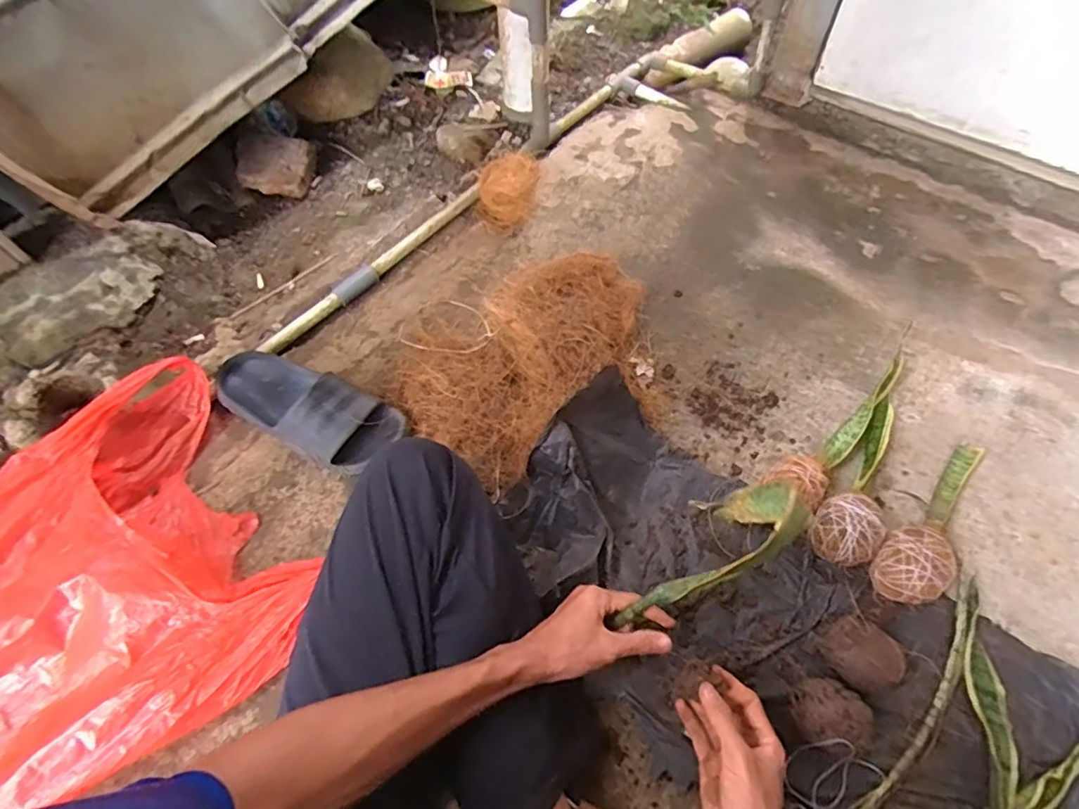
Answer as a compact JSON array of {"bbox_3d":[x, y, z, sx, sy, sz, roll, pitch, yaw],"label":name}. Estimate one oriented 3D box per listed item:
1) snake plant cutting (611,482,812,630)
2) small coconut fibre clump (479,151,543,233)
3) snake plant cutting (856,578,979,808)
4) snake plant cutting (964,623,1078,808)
[{"bbox_3d":[0.173,0.136,0.543,0.224,0.097,0.090,-29,60,-37],"label":"snake plant cutting"},{"bbox_3d":[-0.048,-0.343,0.905,0.098,0.100,0.082,-10,59,-5],"label":"small coconut fibre clump"},{"bbox_3d":[0.384,0.295,0.555,0.028,0.017,0.283,37,66,21],"label":"snake plant cutting"},{"bbox_3d":[0.433,0.353,0.516,0.125,0.023,0.241,33,65,19],"label":"snake plant cutting"}]

